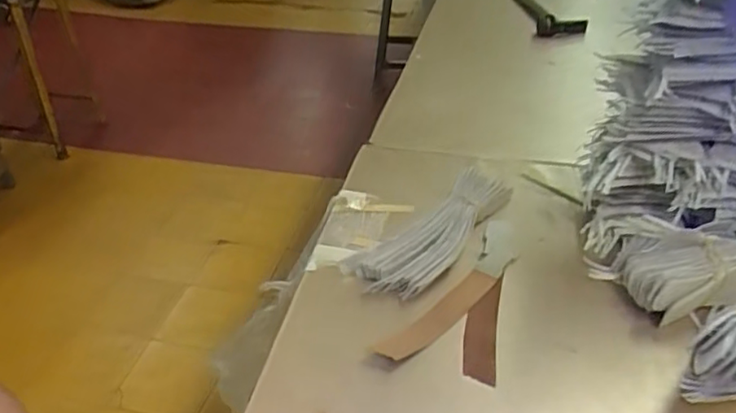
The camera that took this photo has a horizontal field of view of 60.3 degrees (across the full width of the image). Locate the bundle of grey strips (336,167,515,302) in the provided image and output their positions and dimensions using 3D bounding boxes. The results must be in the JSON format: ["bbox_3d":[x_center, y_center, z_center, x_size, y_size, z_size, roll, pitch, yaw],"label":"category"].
[{"bbox_3d":[0.066,0.022,0.606,0.072,0.024,0.199,24,40,31],"label":"bundle of grey strips"}]

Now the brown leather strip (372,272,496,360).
[{"bbox_3d":[0.060,0.086,0.510,0.129,0.006,0.025,-28,43,-36],"label":"brown leather strip"}]

